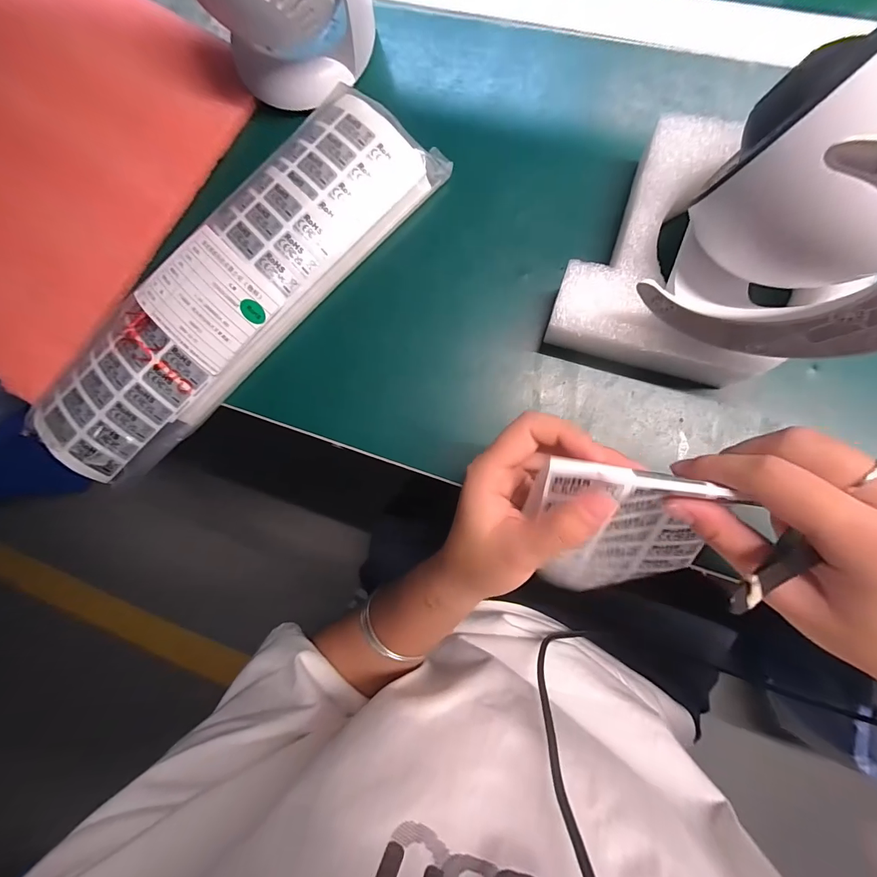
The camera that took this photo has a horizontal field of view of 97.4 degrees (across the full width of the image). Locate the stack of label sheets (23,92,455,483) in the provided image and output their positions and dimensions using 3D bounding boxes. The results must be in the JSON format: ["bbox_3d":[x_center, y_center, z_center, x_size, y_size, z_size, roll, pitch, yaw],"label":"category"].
[{"bbox_3d":[-0.149,-0.109,0.282,0.105,0.027,0.329,41,91,9],"label":"stack of label sheets"}]

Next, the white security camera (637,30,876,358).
[{"bbox_3d":[0.176,-0.103,0.165,0.092,0.104,0.096,19,88,9],"label":"white security camera"}]

